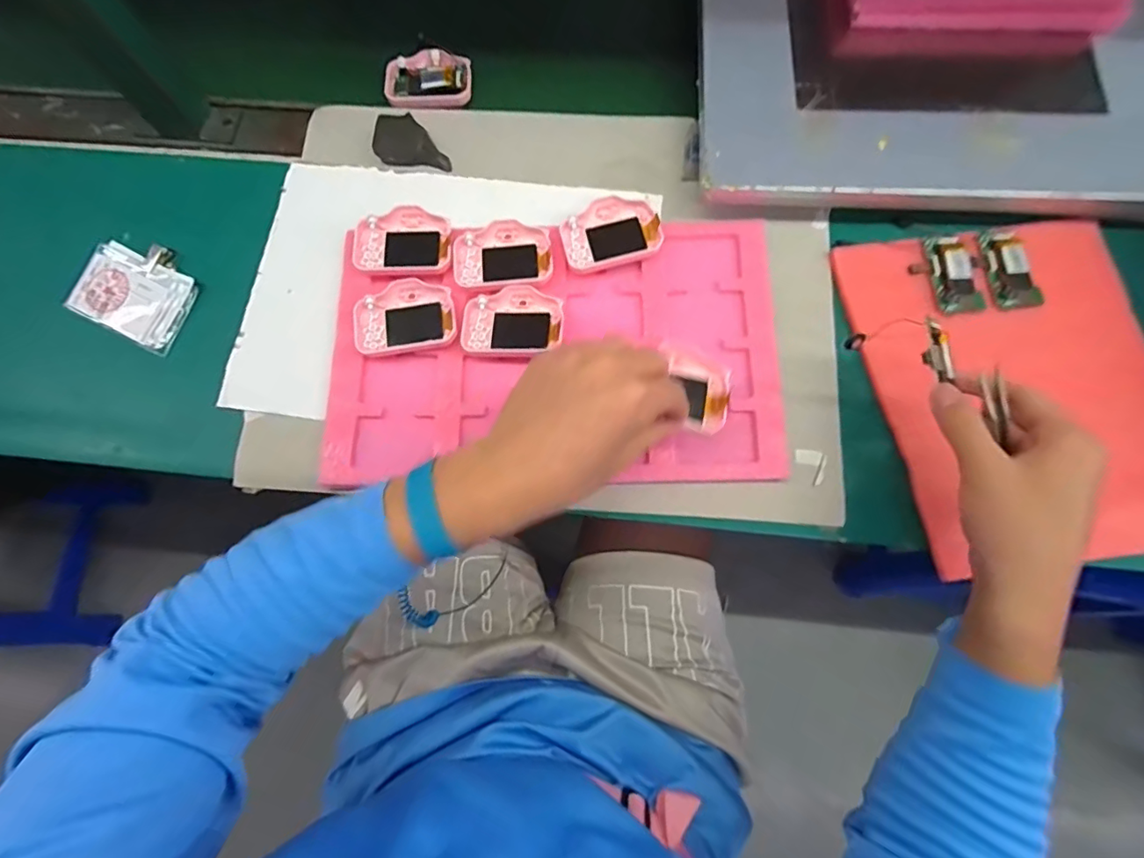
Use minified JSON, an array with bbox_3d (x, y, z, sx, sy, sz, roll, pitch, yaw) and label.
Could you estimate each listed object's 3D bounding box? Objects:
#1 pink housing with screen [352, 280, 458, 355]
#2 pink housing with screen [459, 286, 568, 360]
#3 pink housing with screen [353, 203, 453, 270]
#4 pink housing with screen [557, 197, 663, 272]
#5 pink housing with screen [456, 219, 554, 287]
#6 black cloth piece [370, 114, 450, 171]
[{"bbox_3d":[-0.141,-0.095,0.448,0.082,0.015,0.060,-7,75,0],"label":"pink housing with screen"},{"bbox_3d":[-0.049,-0.091,0.444,0.084,0.015,0.059,-2,75,1],"label":"pink housing with screen"},{"bbox_3d":[-0.147,-0.165,0.466,0.084,0.023,0.059,0,76,2],"label":"pink housing with screen"},{"bbox_3d":[0.033,-0.170,0.463,0.083,0.019,0.057,-10,75,-1],"label":"pink housing with screen"},{"bbox_3d":[-0.060,-0.150,0.457,0.082,0.011,0.059,-7,75,0],"label":"pink housing with screen"},{"bbox_3d":[-0.149,-0.267,0.492,0.068,0.010,0.041,4,106,-4],"label":"black cloth piece"}]

